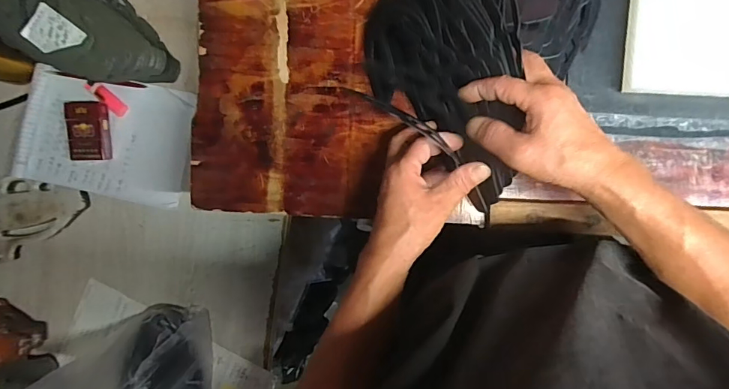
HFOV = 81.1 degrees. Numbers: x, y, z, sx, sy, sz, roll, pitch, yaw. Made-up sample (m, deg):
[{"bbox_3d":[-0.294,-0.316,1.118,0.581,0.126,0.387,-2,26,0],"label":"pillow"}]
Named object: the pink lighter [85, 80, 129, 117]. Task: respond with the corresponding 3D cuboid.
[{"bbox_3d":[-0.411,-0.155,0.682,0.073,0.015,0.023,40,97,3],"label":"pink lighter"}]

